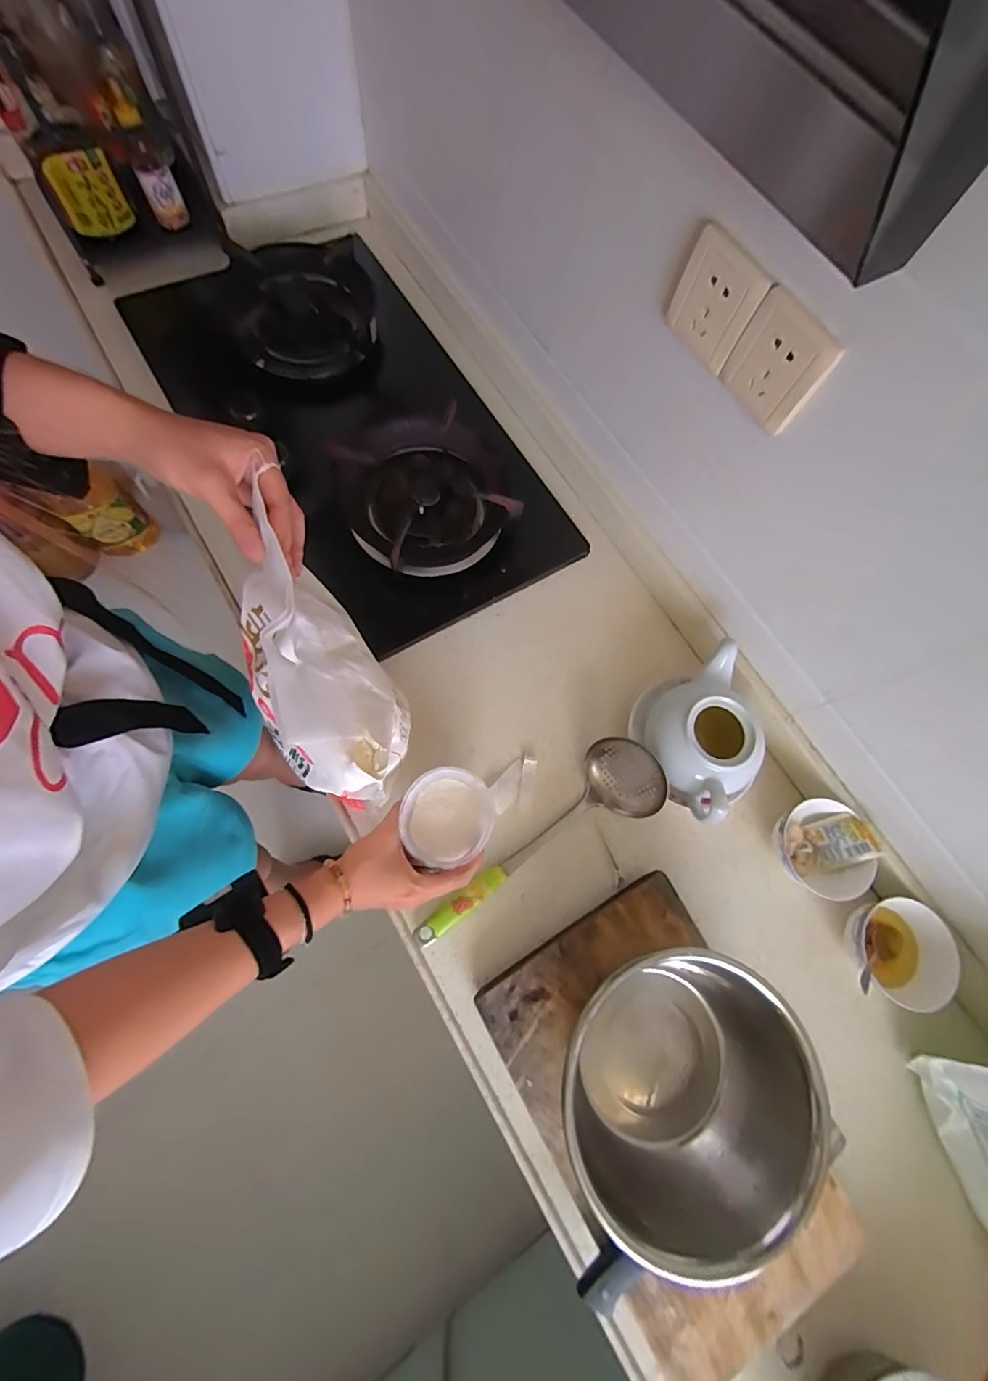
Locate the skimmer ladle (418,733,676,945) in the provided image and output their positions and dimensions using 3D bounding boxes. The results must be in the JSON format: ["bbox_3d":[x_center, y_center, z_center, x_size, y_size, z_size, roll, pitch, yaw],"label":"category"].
[{"bbox_3d":[0.043,0.168,0.566,0.337,0.077,0.101,-27,71,-12],"label":"skimmer ladle"}]

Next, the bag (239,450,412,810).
[{"bbox_3d":[-0.141,-0.008,0.373,0.102,0.131,0.179,-14,69,-8],"label":"bag"}]

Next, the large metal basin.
[{"bbox_3d":[0.170,0.371,0.455,0.218,0.112,0.207,1,68,-2],"label":"large metal basin"}]

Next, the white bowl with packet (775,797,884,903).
[{"bbox_3d":[0.403,0.195,0.594,0.112,0.055,0.106,1,68,-2],"label":"white bowl with packet"}]

